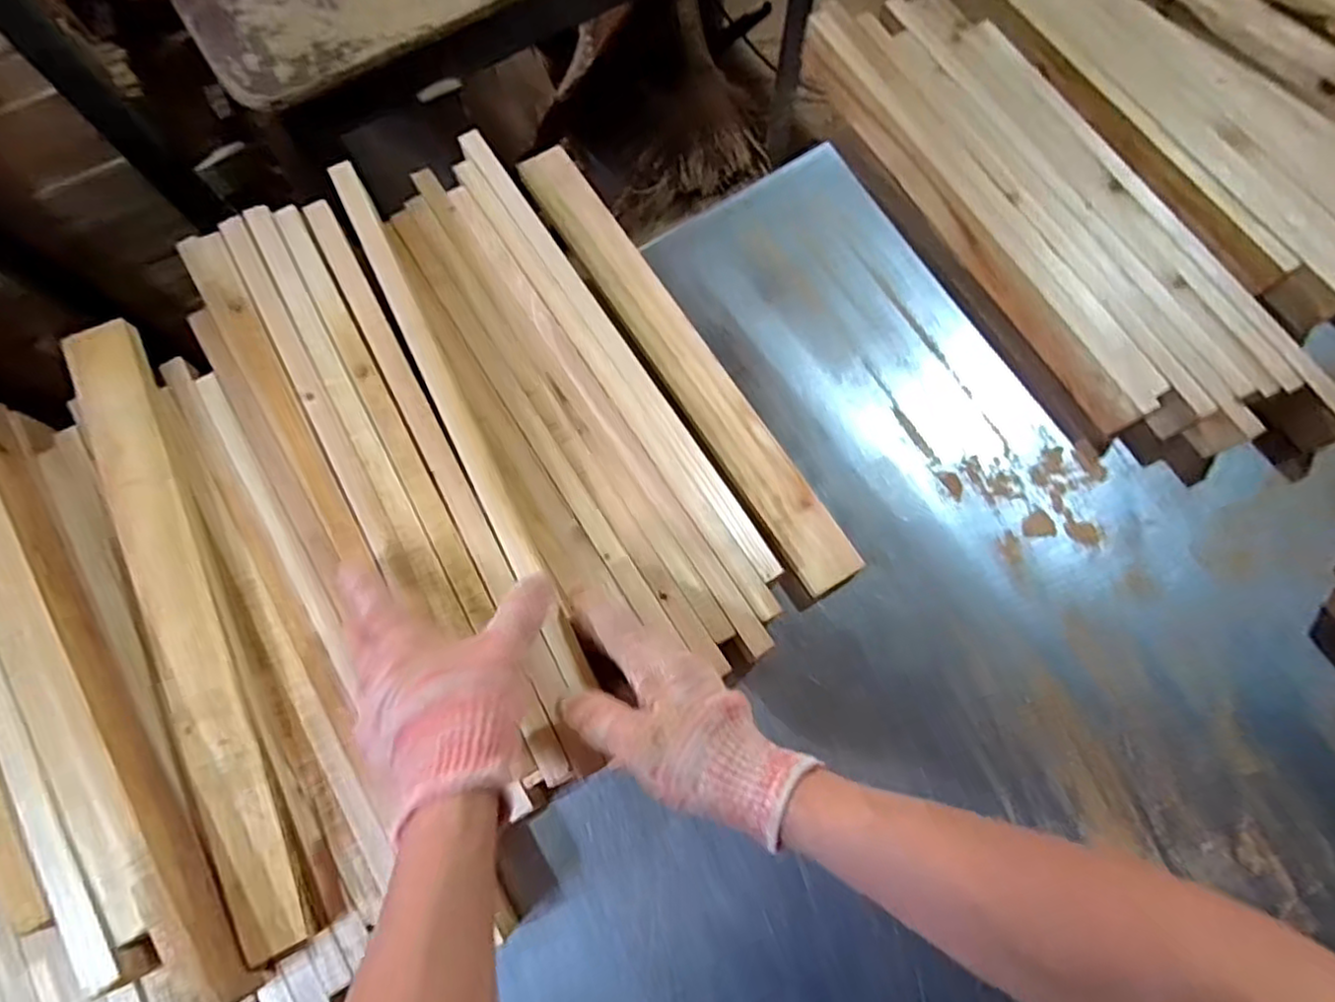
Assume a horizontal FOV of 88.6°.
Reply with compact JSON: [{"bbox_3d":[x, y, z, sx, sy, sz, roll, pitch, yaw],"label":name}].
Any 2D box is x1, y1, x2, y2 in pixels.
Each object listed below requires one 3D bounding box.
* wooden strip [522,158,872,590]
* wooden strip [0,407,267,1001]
[{"bbox_3d":[0.008,-0.134,0.614,0.052,0.025,0.488,-31,75,-8],"label":"wooden strip"},{"bbox_3d":[-0.403,0.114,0.476,0.026,0.051,0.482,-34,75,-9],"label":"wooden strip"}]

